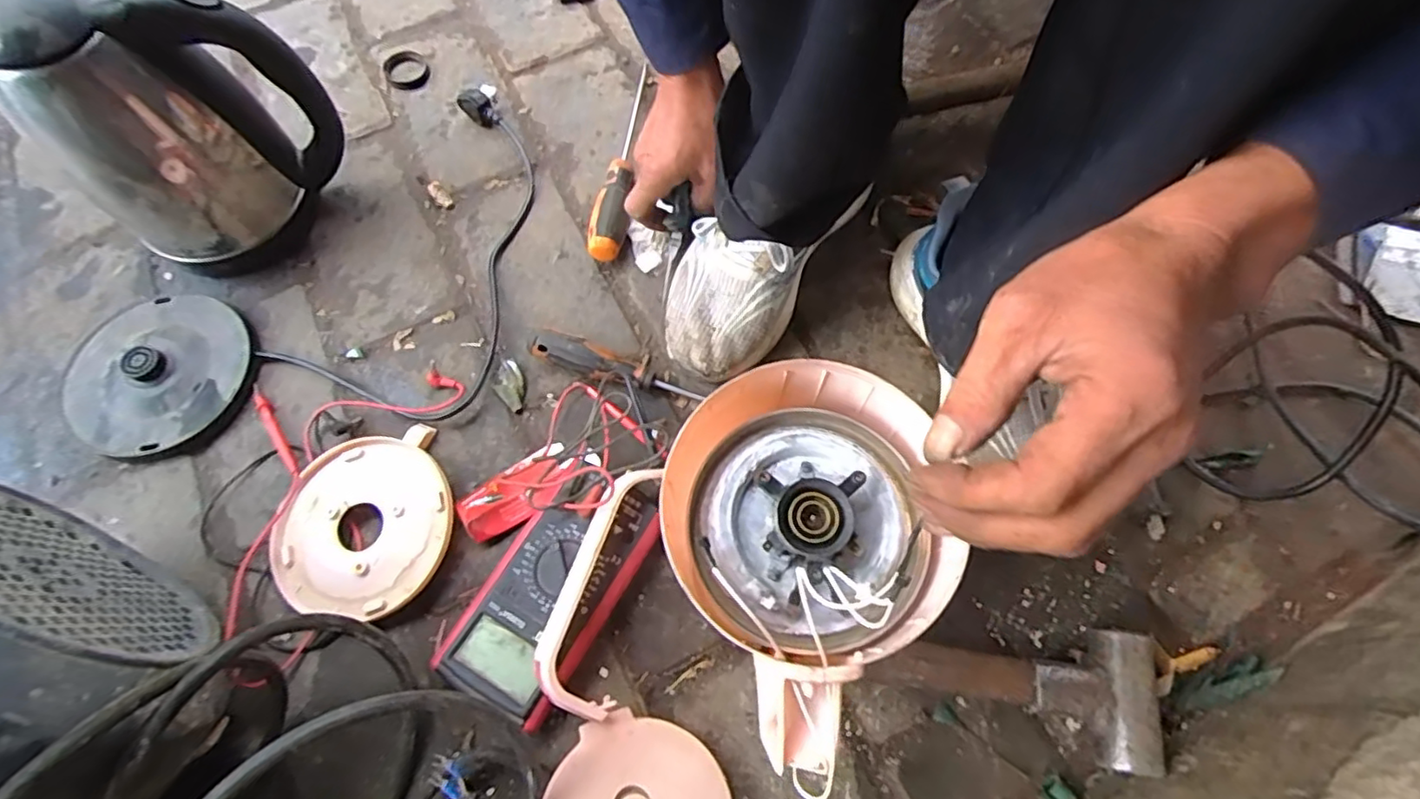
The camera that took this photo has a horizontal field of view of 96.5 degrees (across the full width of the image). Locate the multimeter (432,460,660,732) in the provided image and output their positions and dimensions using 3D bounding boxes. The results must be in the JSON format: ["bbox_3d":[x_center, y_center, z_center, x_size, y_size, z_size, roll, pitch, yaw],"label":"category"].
[{"bbox_3d":[-0.113,0.138,0.464,0.092,0.043,0.169,29,71,10],"label":"multimeter"}]

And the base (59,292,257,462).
[{"bbox_3d":[-0.467,-0.025,0.531,0.156,0.024,0.144,0,68,0],"label":"base"}]

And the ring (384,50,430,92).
[{"bbox_3d":[-0.324,-0.351,0.677,0.046,0.008,0.051,-23,71,-9],"label":"ring"}]

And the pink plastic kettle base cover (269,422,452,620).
[{"bbox_3d":[-0.268,0.099,0.487,0.138,0.024,0.135,-22,70,-9],"label":"pink plastic kettle base cover"}]

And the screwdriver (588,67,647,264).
[{"bbox_3d":[-0.082,-0.235,0.609,0.030,0.034,0.237,6,69,2],"label":"screwdriver"}]

